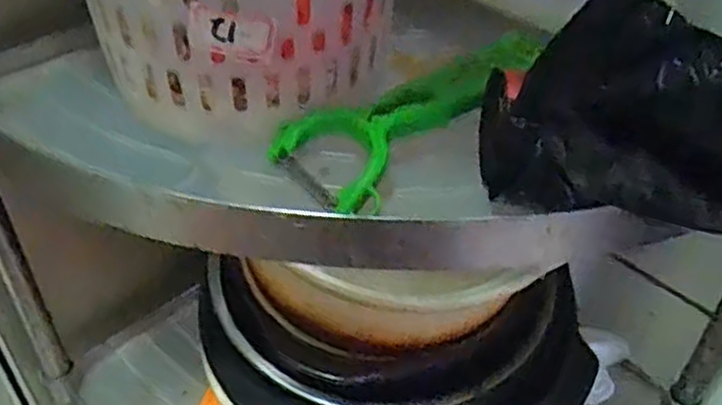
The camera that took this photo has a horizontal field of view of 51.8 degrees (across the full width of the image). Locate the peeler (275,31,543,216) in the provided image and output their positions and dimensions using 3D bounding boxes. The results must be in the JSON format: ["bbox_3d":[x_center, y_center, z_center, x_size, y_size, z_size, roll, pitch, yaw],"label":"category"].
[{"bbox_3d":[0.030,-0.043,0.357,0.137,0.029,0.060,-32,51,-15],"label":"peeler"}]

